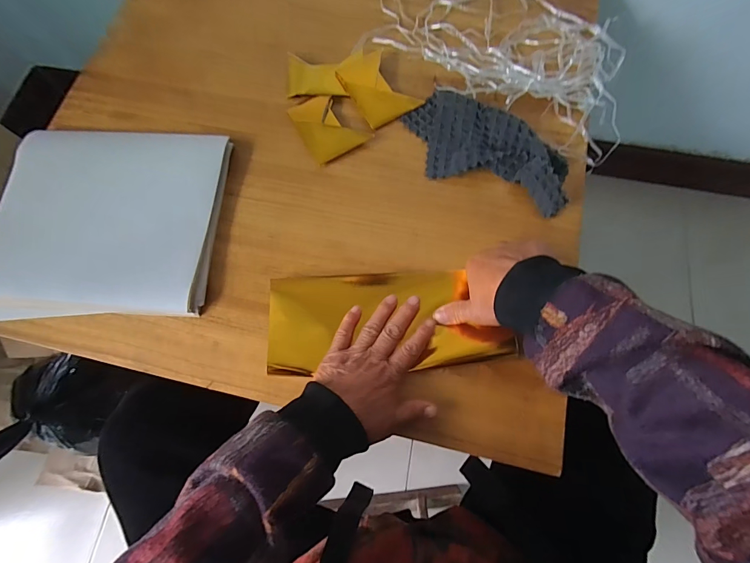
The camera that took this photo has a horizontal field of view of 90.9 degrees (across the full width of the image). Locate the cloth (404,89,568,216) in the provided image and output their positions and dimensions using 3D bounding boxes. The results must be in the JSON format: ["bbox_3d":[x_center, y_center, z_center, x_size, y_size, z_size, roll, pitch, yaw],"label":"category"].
[{"bbox_3d":[0.130,-0.155,0.437,0.204,0.027,0.097,27,75,10],"label":"cloth"}]

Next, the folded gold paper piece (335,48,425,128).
[{"bbox_3d":[0.002,-0.248,0.471,0.072,0.014,0.104,-32,74,-8],"label":"folded gold paper piece"}]

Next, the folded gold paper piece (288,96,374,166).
[{"bbox_3d":[-0.059,-0.196,0.463,0.069,0.007,0.090,-30,74,-7],"label":"folded gold paper piece"}]

